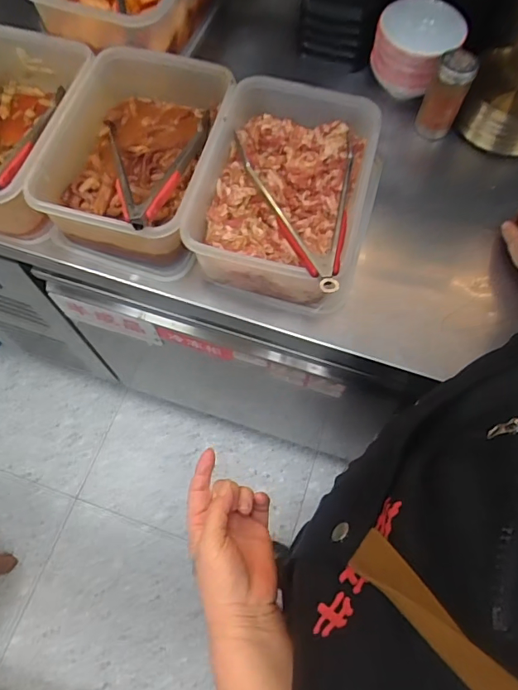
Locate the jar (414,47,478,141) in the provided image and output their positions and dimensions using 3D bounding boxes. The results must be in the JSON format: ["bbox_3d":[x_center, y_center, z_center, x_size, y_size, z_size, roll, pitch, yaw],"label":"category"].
[{"bbox_3d":[0.279,-0.371,0.721,0.055,0.142,0.047,26,70,9],"label":"jar"}]

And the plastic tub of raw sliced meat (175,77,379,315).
[{"bbox_3d":[0.036,-0.207,0.647,0.227,0.121,0.310,16,68,6],"label":"plastic tub of raw sliced meat"}]

